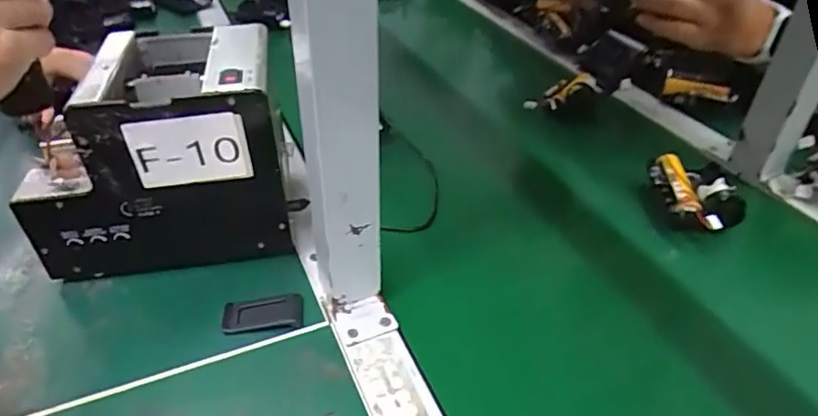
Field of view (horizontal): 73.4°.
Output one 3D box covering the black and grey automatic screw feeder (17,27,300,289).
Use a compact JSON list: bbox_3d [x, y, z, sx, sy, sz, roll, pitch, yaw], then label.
[{"bbox_3d":[-0.194,-0.047,0.440,0.179,0.150,0.136,-7,38,-7],"label":"black and grey automatic screw feeder"}]

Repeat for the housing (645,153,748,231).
[{"bbox_3d":[0.257,-0.012,0.505,0.069,0.039,0.088,0,38,1],"label":"housing"}]

